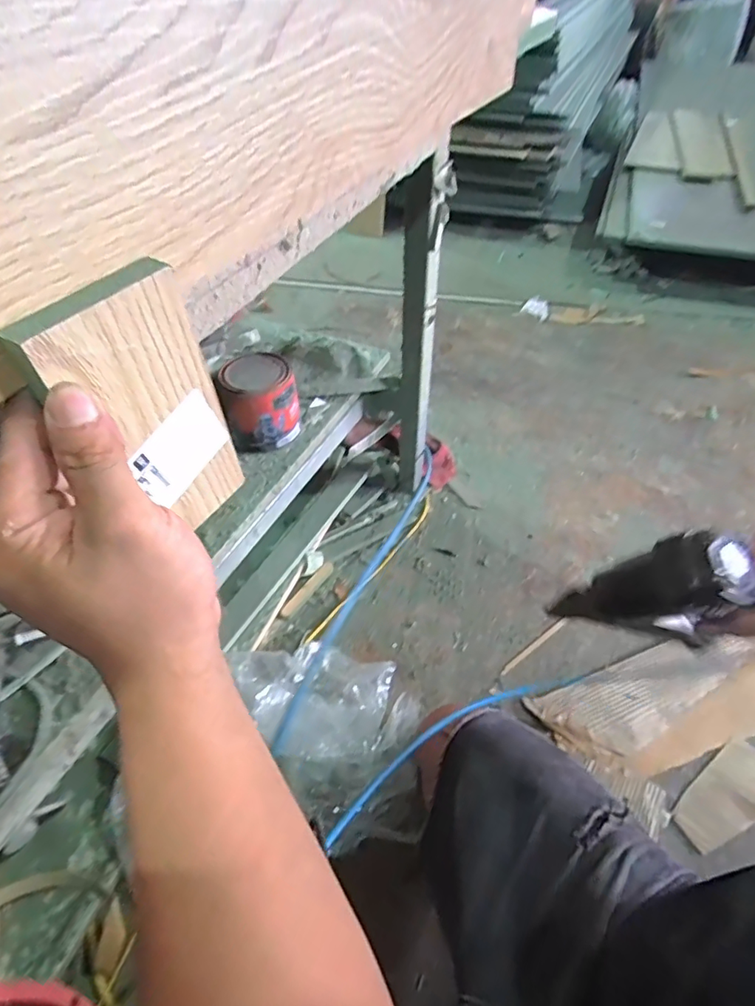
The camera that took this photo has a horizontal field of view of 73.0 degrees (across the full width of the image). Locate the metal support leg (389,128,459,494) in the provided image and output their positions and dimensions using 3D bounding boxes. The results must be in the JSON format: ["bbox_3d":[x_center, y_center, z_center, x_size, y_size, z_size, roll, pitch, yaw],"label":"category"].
[{"bbox_3d":[0.064,-0.230,0.895,0.076,0.650,0.043,6,51,8],"label":"metal support leg"}]

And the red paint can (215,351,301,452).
[{"bbox_3d":[-0.181,-0.158,0.794,0.116,0.130,0.096,-9,51,-5],"label":"red paint can"}]

